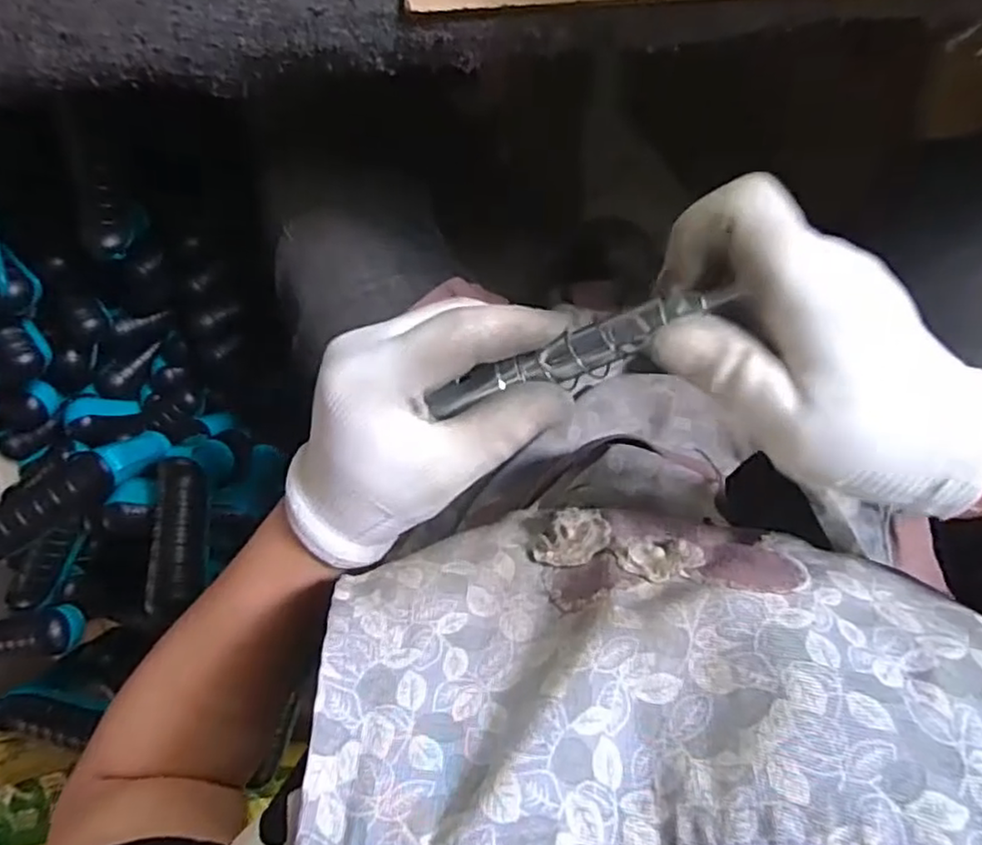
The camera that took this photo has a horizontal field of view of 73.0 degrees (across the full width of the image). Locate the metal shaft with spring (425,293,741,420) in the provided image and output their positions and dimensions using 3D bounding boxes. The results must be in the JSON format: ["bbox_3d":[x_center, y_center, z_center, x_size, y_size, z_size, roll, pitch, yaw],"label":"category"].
[{"bbox_3d":[0.030,-0.024,0.251,0.116,0.017,0.018,-19,94,25],"label":"metal shaft with spring"}]

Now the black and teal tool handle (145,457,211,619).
[{"bbox_3d":[-0.207,0.077,0.448,0.032,0.029,0.100,-4,76,8],"label":"black and teal tool handle"}]

